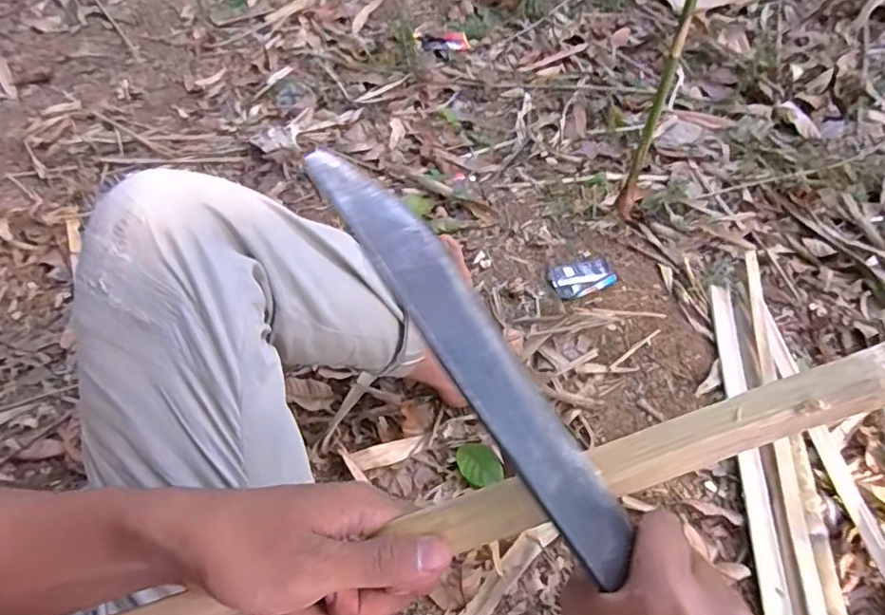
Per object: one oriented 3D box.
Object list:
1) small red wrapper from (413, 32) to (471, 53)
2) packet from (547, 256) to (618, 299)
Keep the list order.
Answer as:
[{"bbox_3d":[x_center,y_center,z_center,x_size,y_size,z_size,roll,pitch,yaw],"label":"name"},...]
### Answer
[{"bbox_3d":[0.000,-0.596,1.298,0.118,0.015,0.070,-9,54,-8],"label":"small red wrapper"},{"bbox_3d":[0.210,-0.046,0.852,0.100,0.023,0.063,-15,55,-12],"label":"packet"}]

